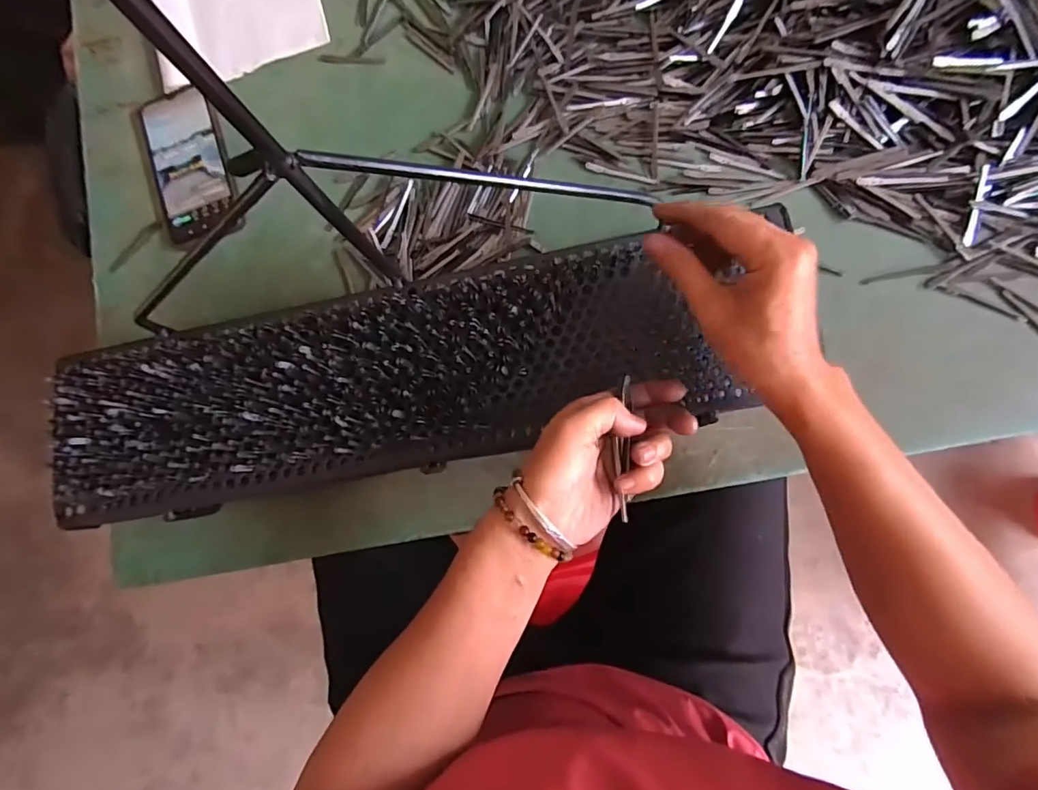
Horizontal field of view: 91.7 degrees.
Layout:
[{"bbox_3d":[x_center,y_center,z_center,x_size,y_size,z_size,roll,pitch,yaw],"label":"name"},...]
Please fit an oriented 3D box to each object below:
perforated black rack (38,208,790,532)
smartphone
[{"bbox_3d":[-0.111,-0.009,0.391,0.502,0.043,0.142,-12,83,3],"label":"perforated black rack"},{"bbox_3d":[-0.326,-0.227,0.499,0.076,0.012,0.155,-18,82,4],"label":"smartphone"}]

